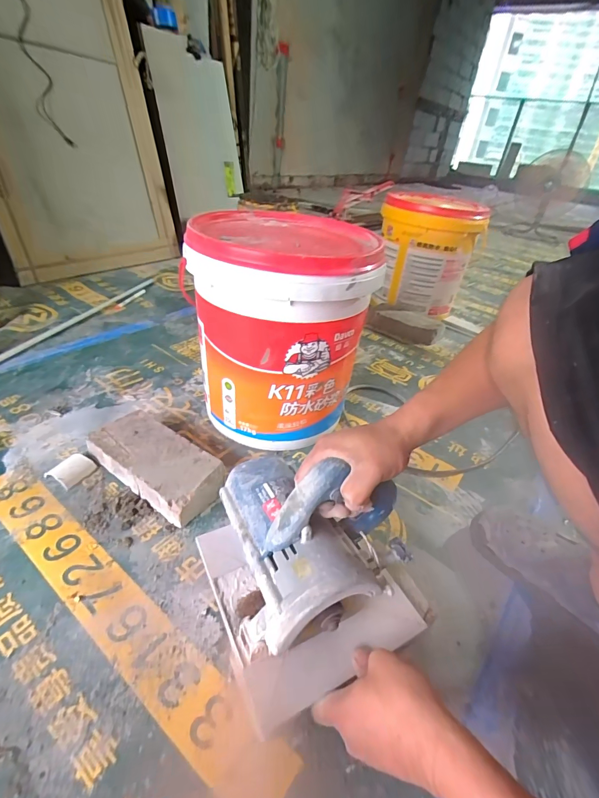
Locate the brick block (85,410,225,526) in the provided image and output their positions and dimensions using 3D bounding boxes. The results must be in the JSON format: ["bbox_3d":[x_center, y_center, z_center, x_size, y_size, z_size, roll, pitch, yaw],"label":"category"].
[{"bbox_3d":[-0.224,0.101,0.597,0.221,0.049,0.101,27,39,25],"label":"brick block"}]

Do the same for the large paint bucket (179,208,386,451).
[{"bbox_3d":[-0.036,-0.121,0.687,0.276,0.341,0.287,5,35,-4],"label":"large paint bucket"}]

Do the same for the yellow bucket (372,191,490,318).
[{"bbox_3d":[0.409,-0.485,1.254,0.291,0.309,0.291,17,36,13],"label":"yellow bucket"}]

